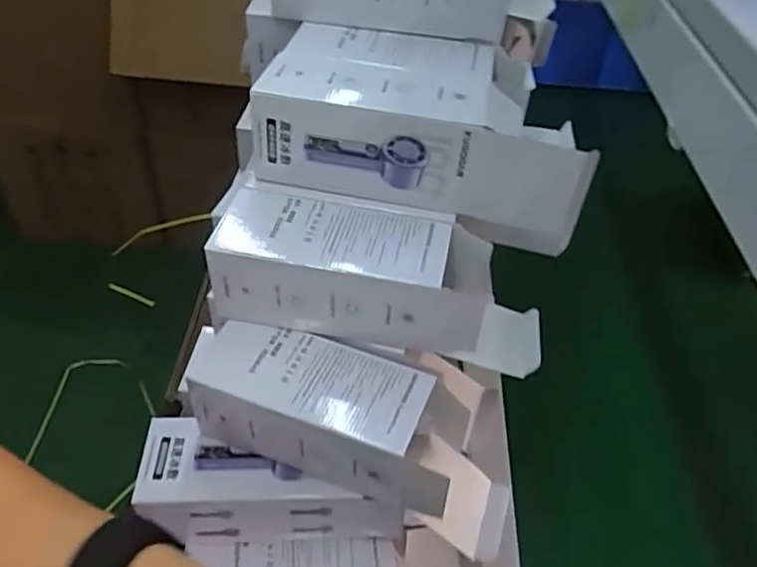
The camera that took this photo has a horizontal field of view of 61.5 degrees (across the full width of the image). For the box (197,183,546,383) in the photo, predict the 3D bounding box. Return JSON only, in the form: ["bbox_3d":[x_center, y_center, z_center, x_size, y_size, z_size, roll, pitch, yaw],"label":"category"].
[{"bbox_3d":[0.002,-0.005,0.468,0.240,0.076,0.083,10,44,6],"label":"box"}]

